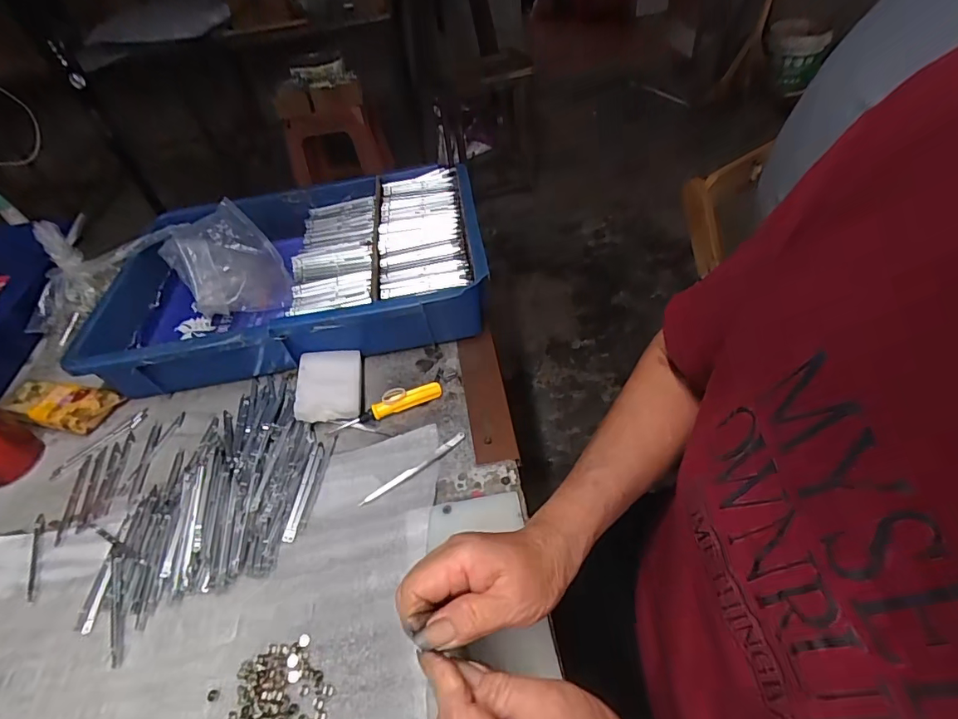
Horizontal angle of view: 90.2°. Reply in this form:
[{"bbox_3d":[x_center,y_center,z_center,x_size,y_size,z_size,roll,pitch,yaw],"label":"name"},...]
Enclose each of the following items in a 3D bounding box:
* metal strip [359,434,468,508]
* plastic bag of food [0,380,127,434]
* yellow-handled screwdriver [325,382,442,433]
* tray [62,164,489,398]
[{"bbox_3d":[-0.058,0.098,0.425,0.107,0.006,0.011,-31,51,-19],"label":"metal strip"},{"bbox_3d":[-0.451,0.049,0.514,0.108,0.025,0.052,5,49,13],"label":"plastic bag of food"},{"bbox_3d":[-0.091,0.045,0.473,0.110,0.016,0.018,-20,48,-10],"label":"yellow-handled screwdriver"},{"bbox_3d":[-0.230,-0.103,0.580,0.452,0.089,0.275,-11,47,-2],"label":"tray"}]

